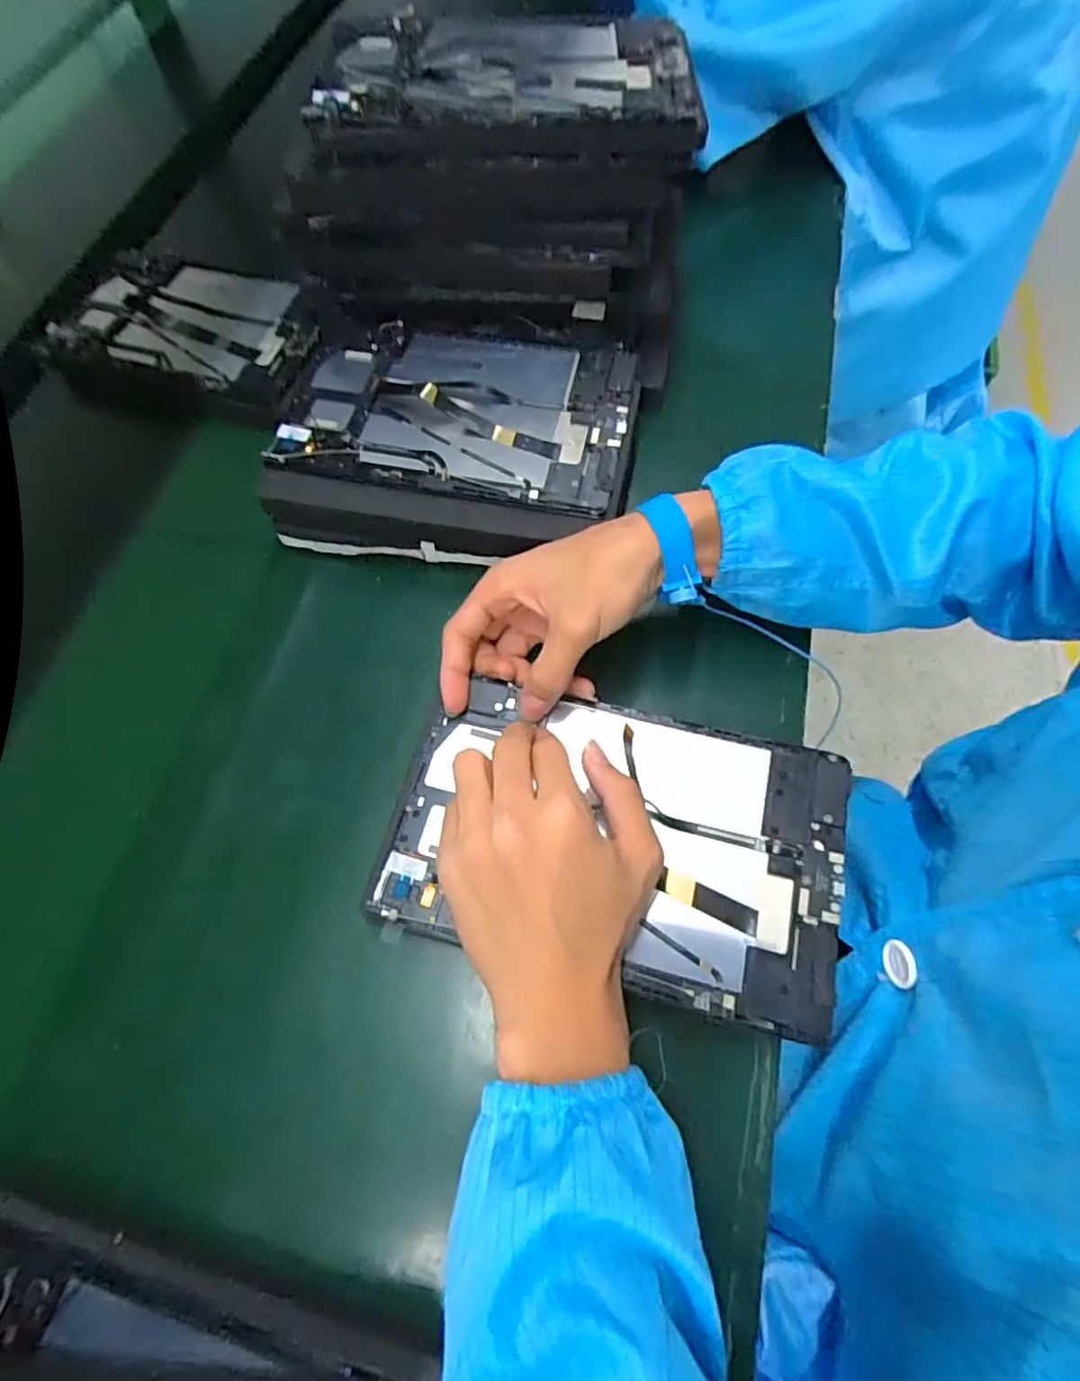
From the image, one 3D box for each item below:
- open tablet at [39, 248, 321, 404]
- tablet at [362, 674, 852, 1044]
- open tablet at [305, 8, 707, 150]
[{"bbox_3d":[-0.302,-0.325,0.541,0.227,0.021,0.134,14,67,8],"label":"open tablet"},{"bbox_3d":[0.041,0.079,0.346,0.242,0.008,0.148,13,66,8],"label":"tablet"},{"bbox_3d":[-0.019,-0.398,0.403,0.232,0.021,0.144,3,65,4],"label":"open tablet"}]

